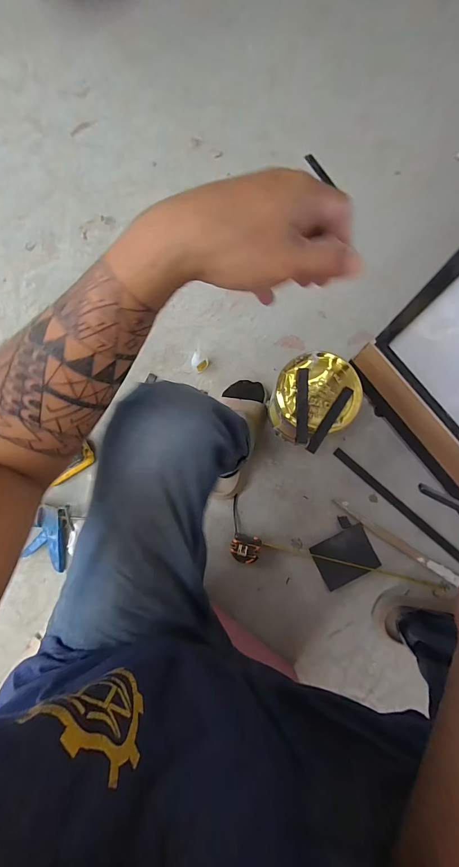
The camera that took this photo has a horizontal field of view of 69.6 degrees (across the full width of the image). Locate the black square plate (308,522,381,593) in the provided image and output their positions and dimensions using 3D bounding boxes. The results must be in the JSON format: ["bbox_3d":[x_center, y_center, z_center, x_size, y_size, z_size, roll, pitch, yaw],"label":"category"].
[{"bbox_3d":[0.273,0.290,0.774,0.139,0.006,0.103,-27,82,-2],"label":"black square plate"}]

